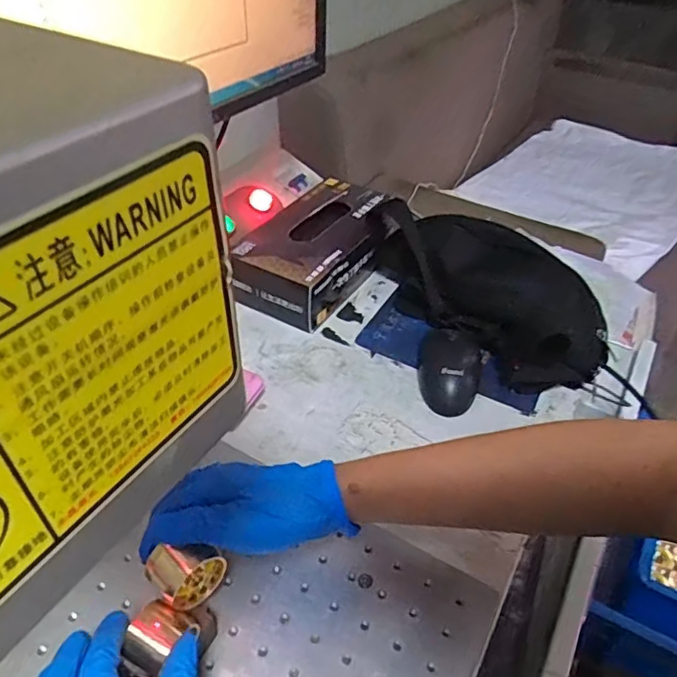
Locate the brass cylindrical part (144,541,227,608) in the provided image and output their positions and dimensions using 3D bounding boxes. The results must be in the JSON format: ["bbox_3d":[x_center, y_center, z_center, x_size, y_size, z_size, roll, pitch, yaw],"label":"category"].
[{"bbox_3d":[-0.094,0.145,0.351,0.040,0.033,0.028,-30,51,-30],"label":"brass cylindrical part"}]

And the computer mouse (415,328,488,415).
[{"bbox_3d":[0.113,0.029,0.569,0.063,0.032,0.091,17,44,17],"label":"computer mouse"}]

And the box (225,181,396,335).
[{"bbox_3d":[-0.022,-0.111,0.691,0.128,0.075,0.222,21,46,21],"label":"box"}]

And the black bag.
[{"bbox_3d":[0.161,-0.057,0.619,0.139,0.095,0.274,-31,51,-30],"label":"black bag"}]

